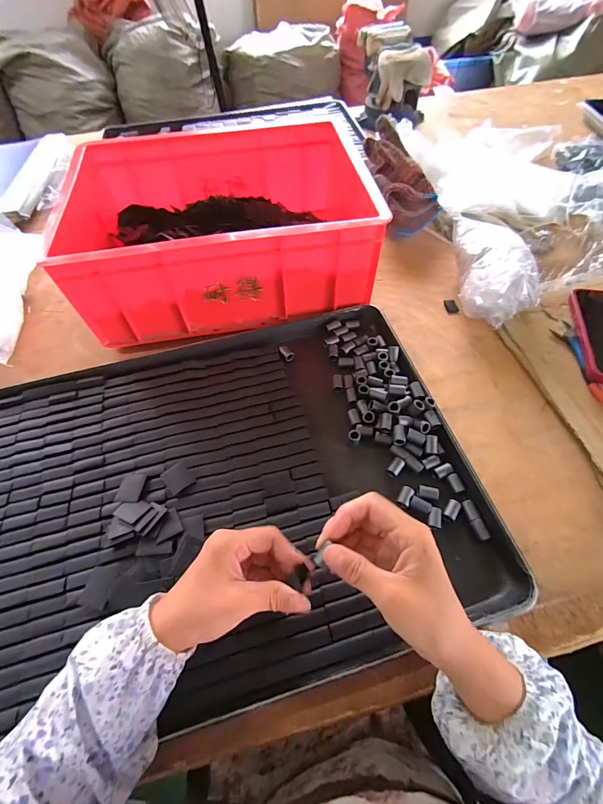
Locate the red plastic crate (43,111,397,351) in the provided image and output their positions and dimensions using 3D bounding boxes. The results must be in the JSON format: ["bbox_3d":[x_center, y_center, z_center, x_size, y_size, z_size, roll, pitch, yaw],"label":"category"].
[{"bbox_3d":[-0.104,-0.261,0.546,0.411,0.144,0.296,-10,57,-4],"label":"red plastic crate"}]

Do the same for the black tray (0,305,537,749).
[{"bbox_3d":[-0.117,0.087,0.397,0.602,0.029,0.402,-14,55,-7],"label":"black tray"}]

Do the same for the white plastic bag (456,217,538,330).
[{"bbox_3d":[0.276,-0.198,0.533,0.093,0.088,0.169,4,57,5],"label":"white plastic bag"}]

